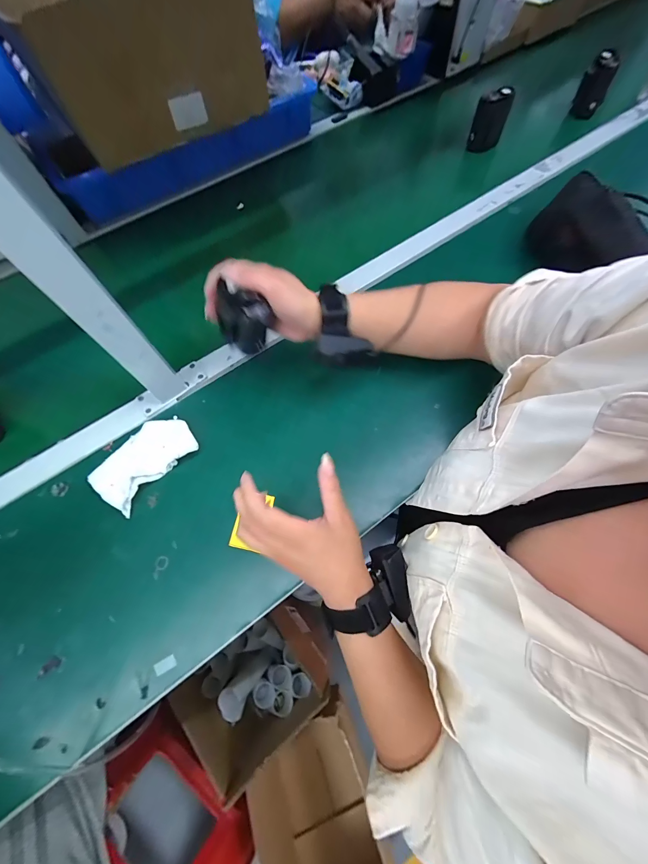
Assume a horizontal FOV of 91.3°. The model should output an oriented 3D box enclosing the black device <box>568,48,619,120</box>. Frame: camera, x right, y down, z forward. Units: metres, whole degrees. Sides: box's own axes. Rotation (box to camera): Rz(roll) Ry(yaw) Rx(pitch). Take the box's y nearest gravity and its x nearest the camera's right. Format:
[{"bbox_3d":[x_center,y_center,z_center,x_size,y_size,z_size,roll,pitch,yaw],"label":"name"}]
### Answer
[{"bbox_3d":[0.553,-0.707,0.650,0.053,0.100,0.046,26,70,14],"label":"black device"}]

